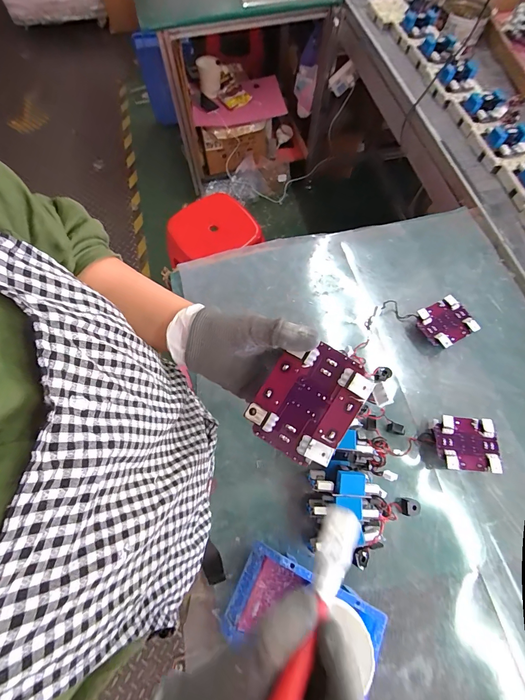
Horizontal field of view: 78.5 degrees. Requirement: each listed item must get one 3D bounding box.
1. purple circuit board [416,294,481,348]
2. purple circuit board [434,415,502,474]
[{"bbox_3d":[0.340,-0.047,0.606,0.092,0.040,0.081,-27,69,-10],"label":"purple circuit board"},{"bbox_3d":[0.327,0.149,0.513,0.092,0.015,0.080,6,72,0],"label":"purple circuit board"}]

